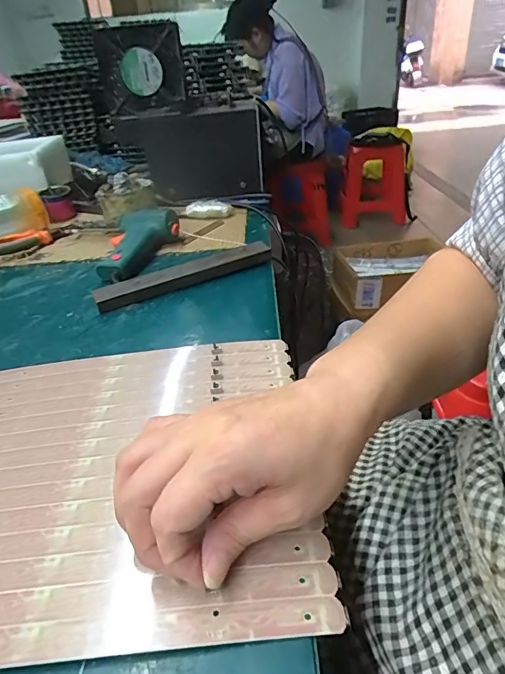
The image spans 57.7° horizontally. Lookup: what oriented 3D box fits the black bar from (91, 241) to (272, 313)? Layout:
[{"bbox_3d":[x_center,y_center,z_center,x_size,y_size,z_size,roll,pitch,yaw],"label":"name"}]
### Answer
[{"bbox_3d":[-0.078,-0.073,0.538,0.210,0.022,0.028,-20,34,-21],"label":"black bar"}]

